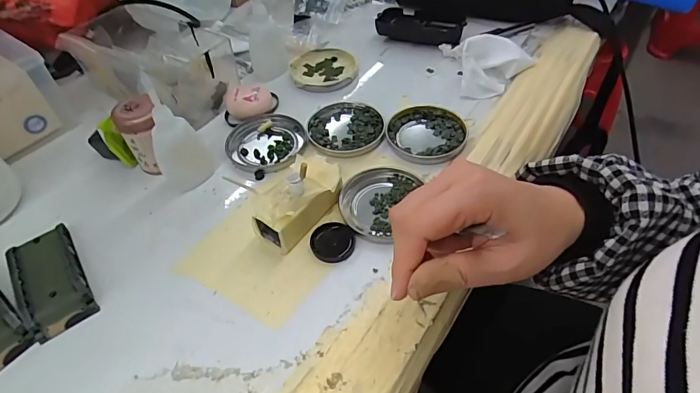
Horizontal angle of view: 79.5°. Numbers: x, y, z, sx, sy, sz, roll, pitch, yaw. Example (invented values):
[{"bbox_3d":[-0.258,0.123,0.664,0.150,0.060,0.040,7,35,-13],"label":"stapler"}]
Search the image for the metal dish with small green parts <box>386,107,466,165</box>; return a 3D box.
[{"bbox_3d":[0.076,-0.063,0.420,0.076,0.007,0.075,-2,49,2],"label":"metal dish with small green parts"}]

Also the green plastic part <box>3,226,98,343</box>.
[{"bbox_3d":[-0.235,0.063,0.329,0.044,0.016,0.095,-33,55,-22],"label":"green plastic part"}]

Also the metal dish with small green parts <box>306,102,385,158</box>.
[{"bbox_3d":[-0.005,-0.072,0.433,0.076,0.008,0.080,-2,49,2],"label":"metal dish with small green parts"}]

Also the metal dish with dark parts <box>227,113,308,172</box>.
[{"bbox_3d":[-0.088,-0.055,0.426,0.075,0.007,0.079,-2,49,2],"label":"metal dish with dark parts"}]

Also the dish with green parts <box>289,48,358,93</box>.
[{"bbox_3d":[-0.032,-0.153,0.507,0.077,0.014,0.075,-2,49,2],"label":"dish with green parts"}]

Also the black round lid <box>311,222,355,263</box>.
[{"bbox_3d":[-0.015,0.037,0.344,0.035,0.006,0.035,-2,49,2],"label":"black round lid"}]

